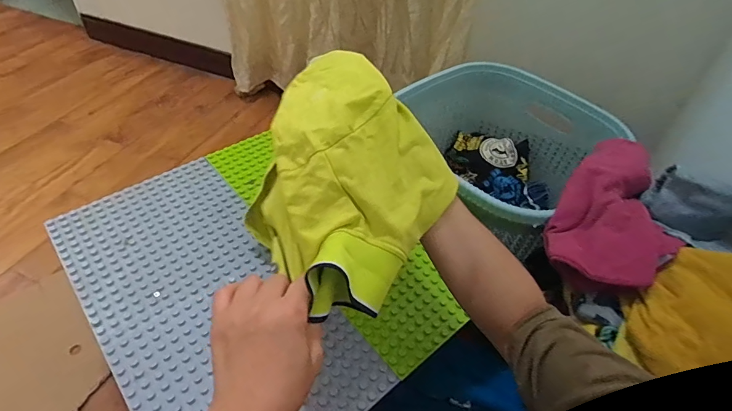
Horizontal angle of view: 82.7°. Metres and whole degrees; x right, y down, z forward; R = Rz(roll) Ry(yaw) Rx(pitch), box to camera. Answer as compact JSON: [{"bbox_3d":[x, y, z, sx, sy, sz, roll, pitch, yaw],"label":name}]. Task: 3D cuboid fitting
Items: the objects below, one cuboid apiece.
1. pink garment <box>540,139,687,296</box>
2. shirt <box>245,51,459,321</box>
[{"bbox_3d":[0.391,0.002,0.641,0.156,0.065,0.303,31,51,21],"label":"pink garment"},{"bbox_3d":[-0.032,-0.030,0.408,0.214,0.124,0.189,37,54,25],"label":"shirt"}]

